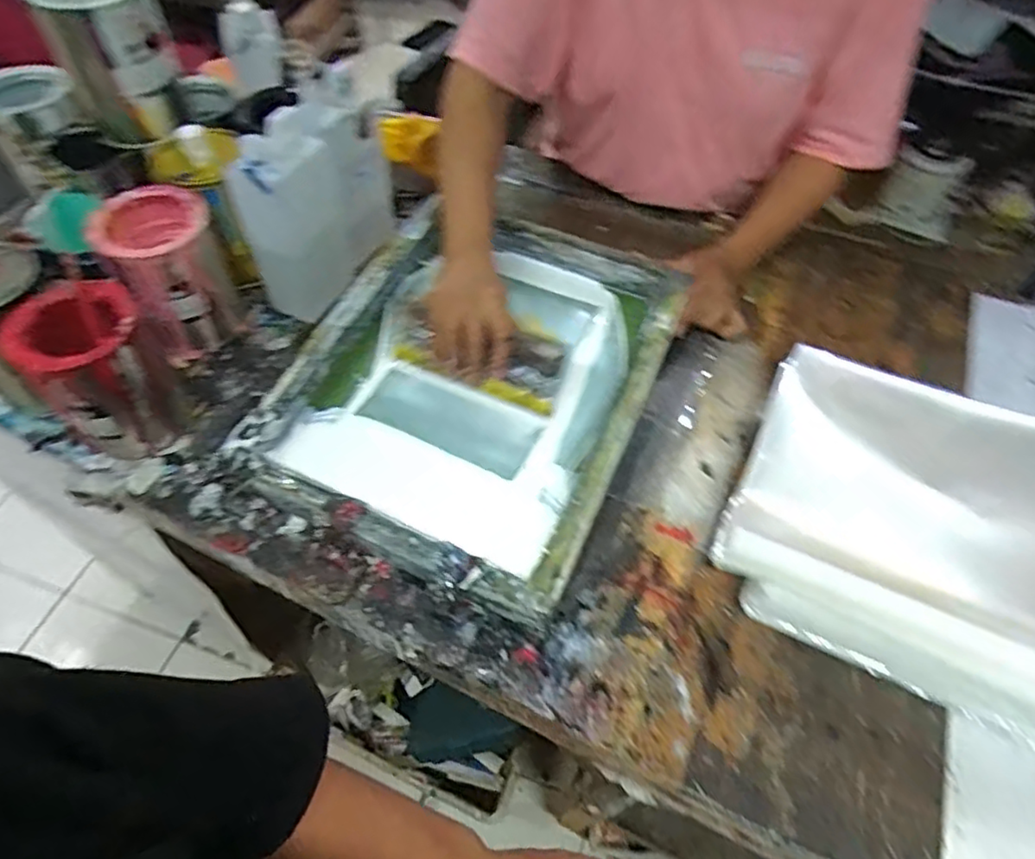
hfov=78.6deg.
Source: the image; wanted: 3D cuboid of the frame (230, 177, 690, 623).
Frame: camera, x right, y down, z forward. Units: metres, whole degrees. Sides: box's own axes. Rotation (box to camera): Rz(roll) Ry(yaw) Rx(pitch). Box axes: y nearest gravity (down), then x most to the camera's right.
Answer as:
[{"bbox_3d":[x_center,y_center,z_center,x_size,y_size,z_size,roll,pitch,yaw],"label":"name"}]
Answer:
[{"bbox_3d":[-0.040,-0.064,0.685,0.344,0.056,0.442,21,57,13],"label":"frame"}]

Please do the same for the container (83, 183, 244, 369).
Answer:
[{"bbox_3d":[-0.370,-0.167,0.683,0.104,0.135,0.120,-26,60,-18],"label":"container"}]

